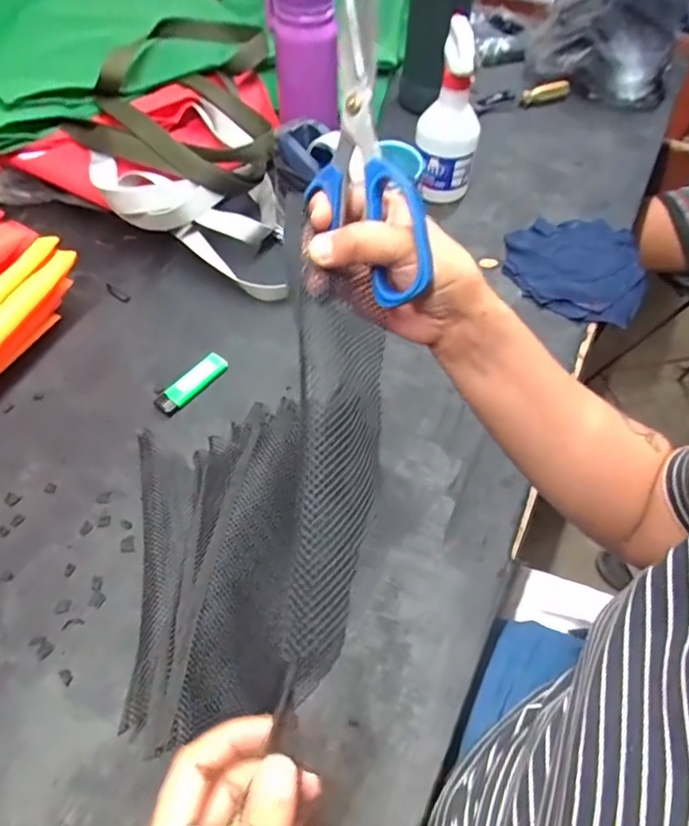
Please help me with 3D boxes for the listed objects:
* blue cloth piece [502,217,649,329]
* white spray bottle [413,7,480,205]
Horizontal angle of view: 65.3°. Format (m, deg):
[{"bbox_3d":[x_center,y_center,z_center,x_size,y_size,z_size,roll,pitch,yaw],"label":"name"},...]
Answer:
[{"bbox_3d":[0.277,-0.177,0.648,0.162,0.029,0.166,20,56,11],"label":"blue cloth piece"},{"bbox_3d":[0.130,-0.357,0.661,0.073,0.199,0.081,10,56,6],"label":"white spray bottle"}]

